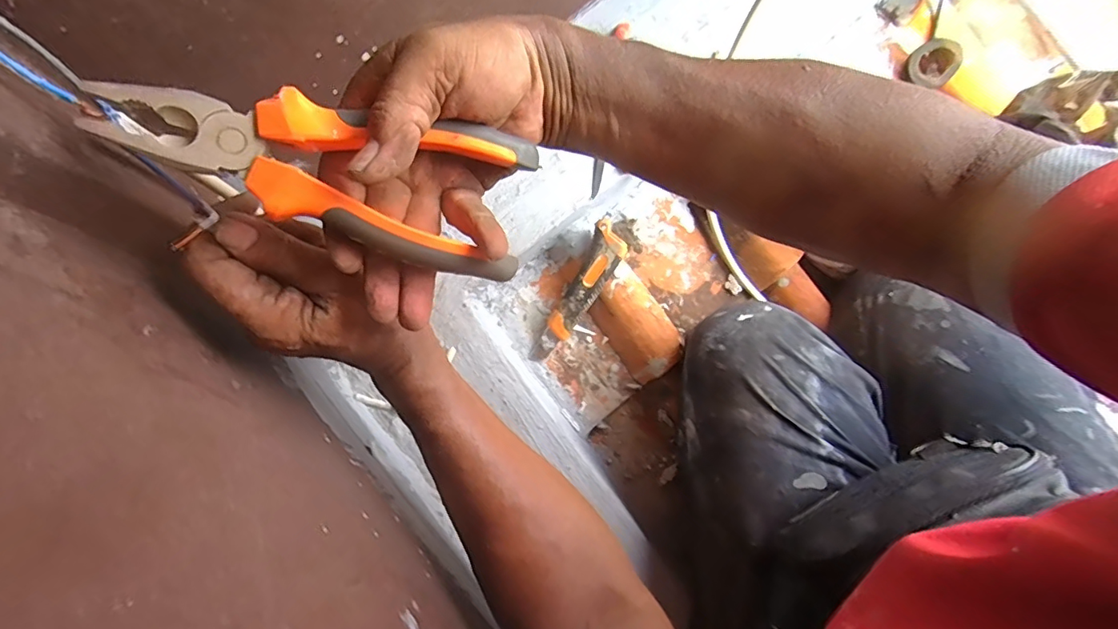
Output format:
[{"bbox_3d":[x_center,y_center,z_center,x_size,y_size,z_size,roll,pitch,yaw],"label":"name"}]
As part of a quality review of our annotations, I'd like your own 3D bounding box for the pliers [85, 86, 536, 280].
[{"bbox_3d":[-0.103,-0.073,0.239,0.186,0.025,0.069,15,76,-21],"label":"pliers"}]

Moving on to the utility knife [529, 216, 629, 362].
[{"bbox_3d":[0.019,-0.020,0.538,0.040,0.015,0.166,34,102,8],"label":"utility knife"}]

